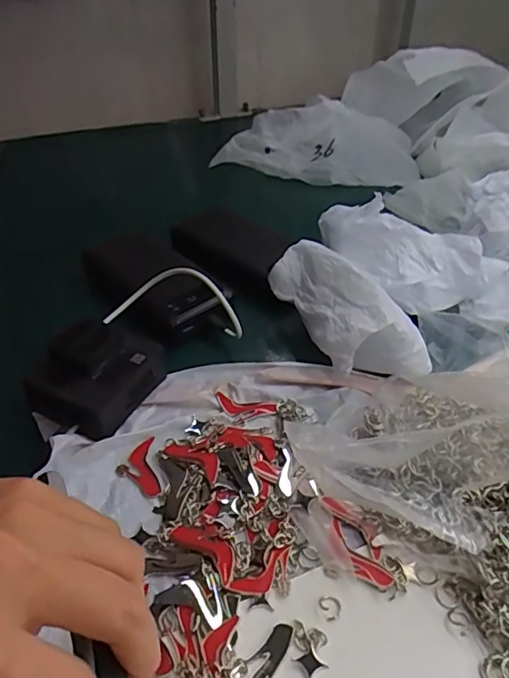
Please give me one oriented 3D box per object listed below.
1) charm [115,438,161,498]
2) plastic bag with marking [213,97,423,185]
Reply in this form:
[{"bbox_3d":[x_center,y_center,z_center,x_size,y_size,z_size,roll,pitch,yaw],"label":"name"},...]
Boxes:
[{"bbox_3d":[-0.077,0.087,0.345,0.026,0.004,0.044,-10,42,-10],"label":"charm"},{"bbox_3d":[0.086,-0.263,0.699,0.250,0.070,0.133,15,44,17],"label":"plastic bag with marking"}]

